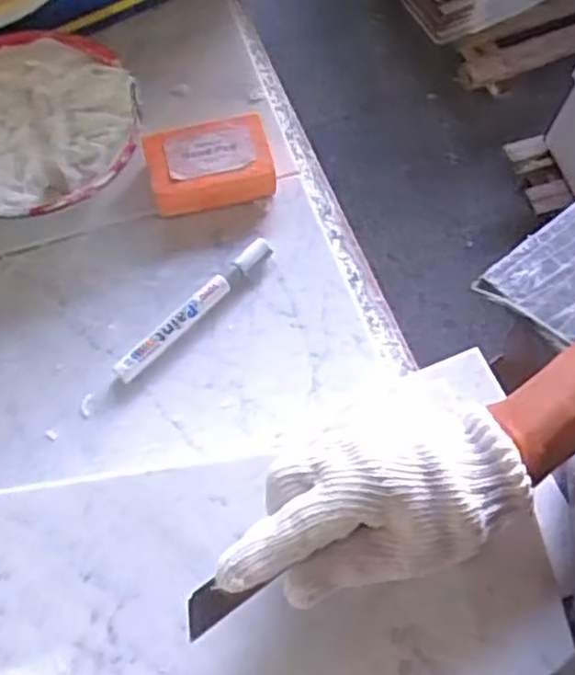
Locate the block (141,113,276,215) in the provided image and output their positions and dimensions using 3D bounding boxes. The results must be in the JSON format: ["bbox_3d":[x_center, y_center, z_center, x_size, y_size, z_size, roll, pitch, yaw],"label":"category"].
[{"bbox_3d":[-0.060,-0.133,0.556,0.091,0.034,0.065,-10,69,-6],"label":"block"}]

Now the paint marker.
[{"bbox_3d":[-0.065,-0.020,0.521,0.016,0.019,0.145,43,73,14],"label":"paint marker"}]

